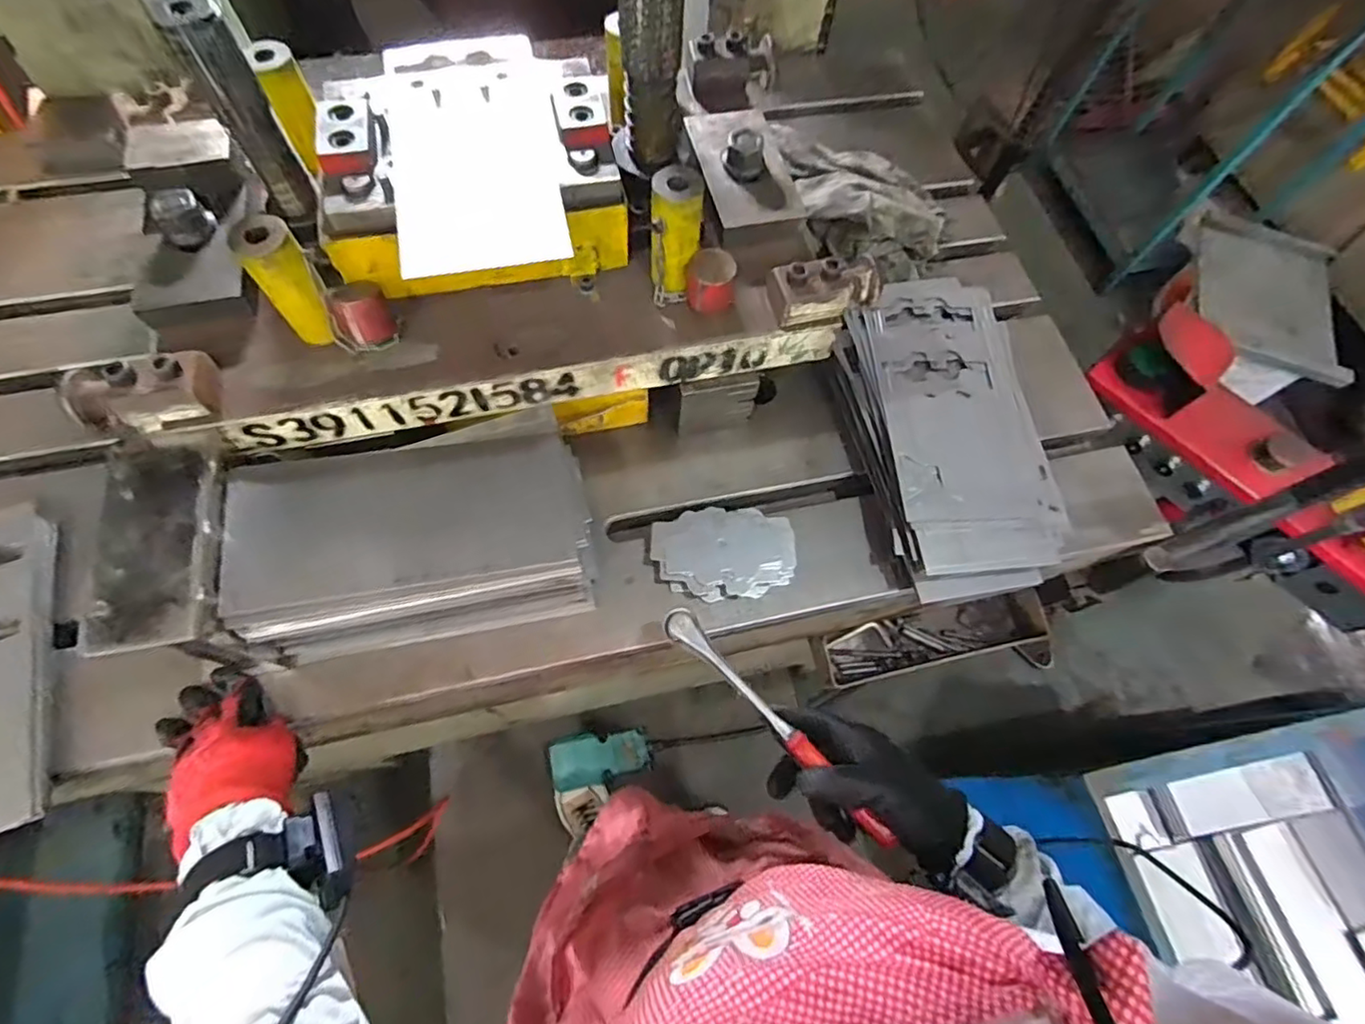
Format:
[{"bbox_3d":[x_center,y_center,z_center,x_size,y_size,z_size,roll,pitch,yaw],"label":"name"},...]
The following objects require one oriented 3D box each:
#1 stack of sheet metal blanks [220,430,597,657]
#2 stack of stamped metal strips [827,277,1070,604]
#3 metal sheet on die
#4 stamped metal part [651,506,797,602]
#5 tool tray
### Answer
[{"bbox_3d":[-0.214,0.021,0.518,0.258,0.114,0.144,-9,67,-6],"label":"stack of sheet metal blanks"},{"bbox_3d":[0.260,-0.078,0.609,0.173,0.069,0.315,-10,67,-7],"label":"stack of stamped metal strips"},{"bbox_3d":[-0.165,-0.291,0.481,0.129,0.011,0.250,-13,70,-9],"label":"metal sheet on die"},{"bbox_3d":[0.040,0.036,0.563,0.134,0.024,0.084,1,69,-14],"label":"stamped metal part"},{"bbox_3d":[0.336,0.162,0.813,0.310,0.060,0.077,-11,67,-7],"label":"tool tray"}]

